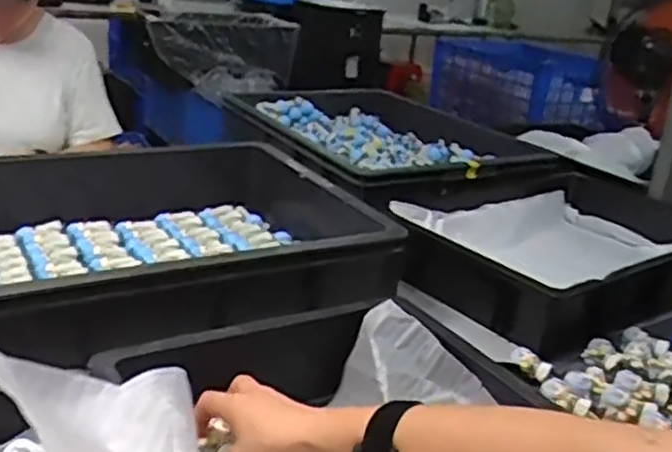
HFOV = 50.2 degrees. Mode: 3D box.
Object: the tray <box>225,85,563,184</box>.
[{"bbox_3d":[0.054,-0.151,1.144,0.276,0.086,0.524,-10,25,-34],"label":"tray"}]

